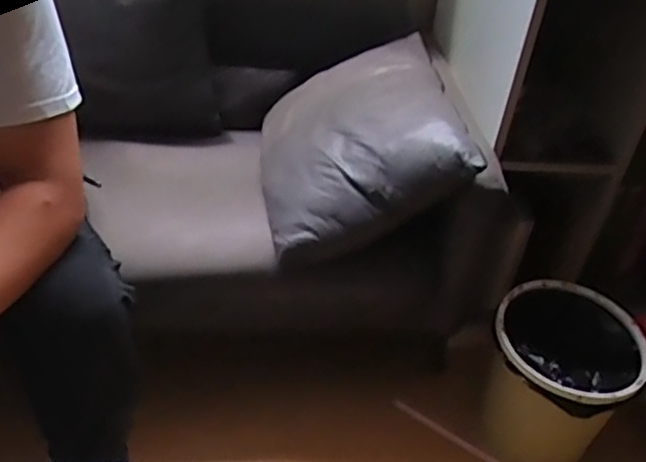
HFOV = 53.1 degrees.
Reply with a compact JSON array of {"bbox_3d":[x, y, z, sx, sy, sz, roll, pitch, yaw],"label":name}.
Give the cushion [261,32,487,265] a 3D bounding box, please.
[{"bbox_3d":[0.055,-0.165,1.153,0.368,0.121,0.414,-29,50,13],"label":"cushion"}]

